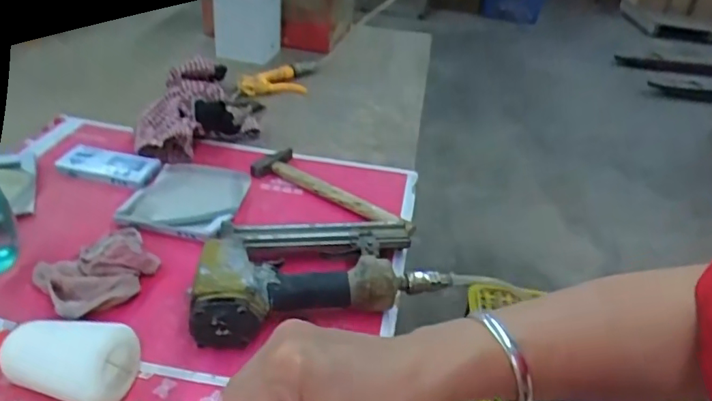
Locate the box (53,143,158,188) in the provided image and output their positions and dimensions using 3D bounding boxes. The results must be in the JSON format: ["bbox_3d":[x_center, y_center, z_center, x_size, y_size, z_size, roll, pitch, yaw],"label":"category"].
[{"bbox_3d":[-0.330,-0.047,0.731,0.121,0.026,0.047,8,32,4],"label":"box"}]

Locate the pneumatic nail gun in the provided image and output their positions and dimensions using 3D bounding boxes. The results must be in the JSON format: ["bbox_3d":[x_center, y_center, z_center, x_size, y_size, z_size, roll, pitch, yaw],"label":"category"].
[{"bbox_3d":[-0.047,0.068,0.565,0.247,0.061,0.140,-8,34,-20],"label":"pneumatic nail gun"}]

